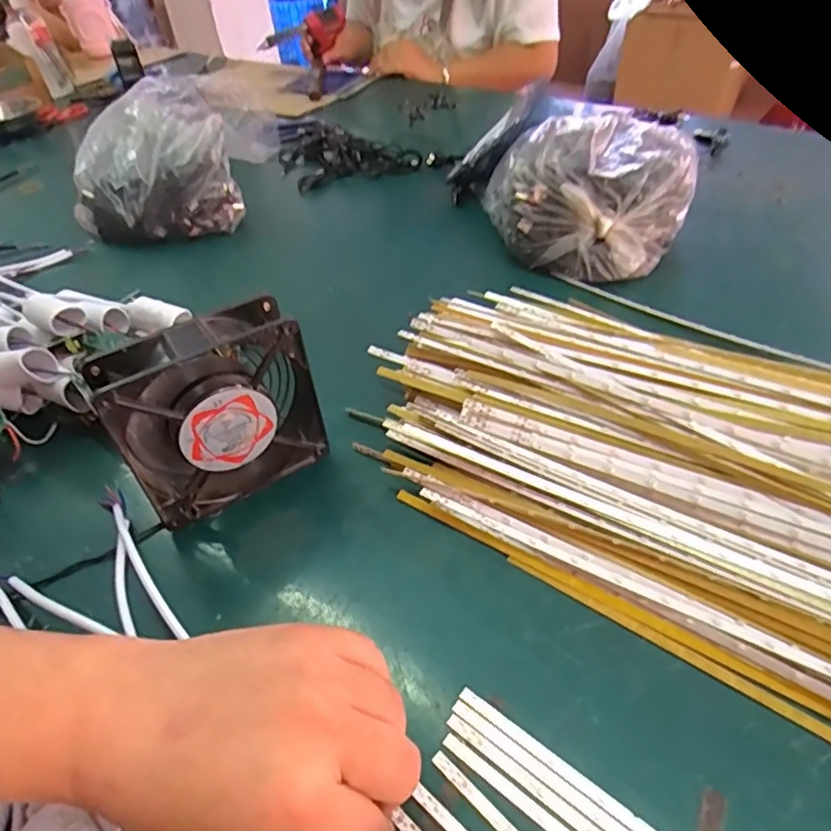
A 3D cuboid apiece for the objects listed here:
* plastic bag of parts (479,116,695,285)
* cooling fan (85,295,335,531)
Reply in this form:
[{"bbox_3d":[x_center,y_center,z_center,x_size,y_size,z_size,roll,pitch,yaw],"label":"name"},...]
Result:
[{"bbox_3d":[0.169,-0.213,0.582,0.199,0.108,0.156,3,43,7],"label":"plastic bag of parts"},{"bbox_3d":[-0.126,-0.001,0.377,0.124,0.117,0.040,-25,46,-21],"label":"cooling fan"}]

